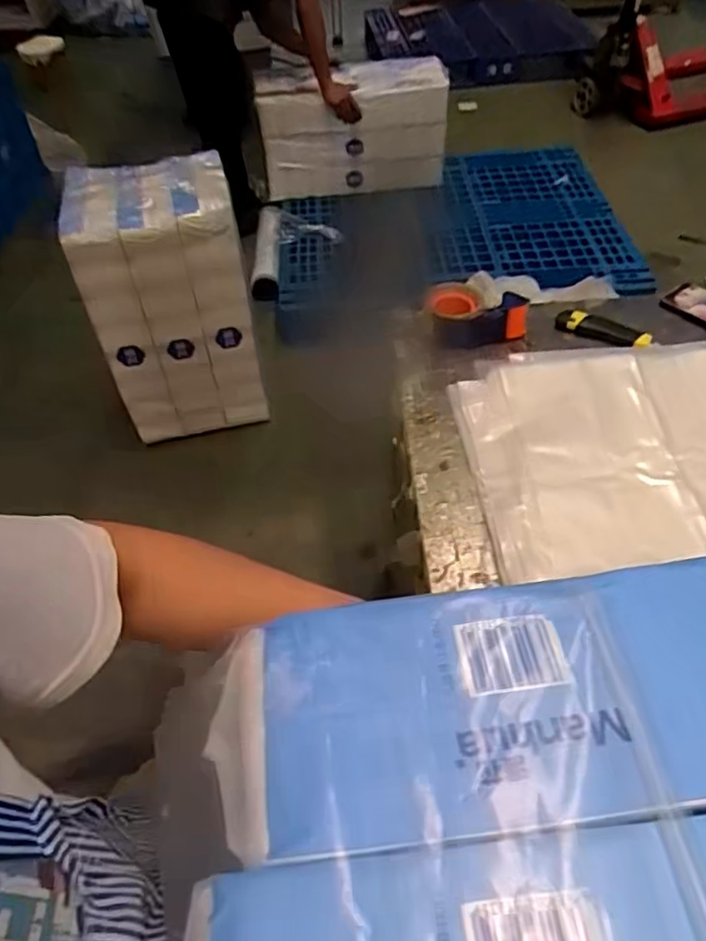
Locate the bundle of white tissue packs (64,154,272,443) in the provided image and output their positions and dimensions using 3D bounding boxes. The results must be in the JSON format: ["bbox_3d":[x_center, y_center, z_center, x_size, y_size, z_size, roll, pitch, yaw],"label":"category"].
[{"bbox_3d":[-0.485,-0.414,1.735,0.390,0.679,0.307,-19,52,-14],"label":"bundle of white tissue packs"}]

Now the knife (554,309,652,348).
[{"bbox_3d":[0.386,-0.218,1.004,0.141,0.028,0.034,25,55,21],"label":"knife"}]

